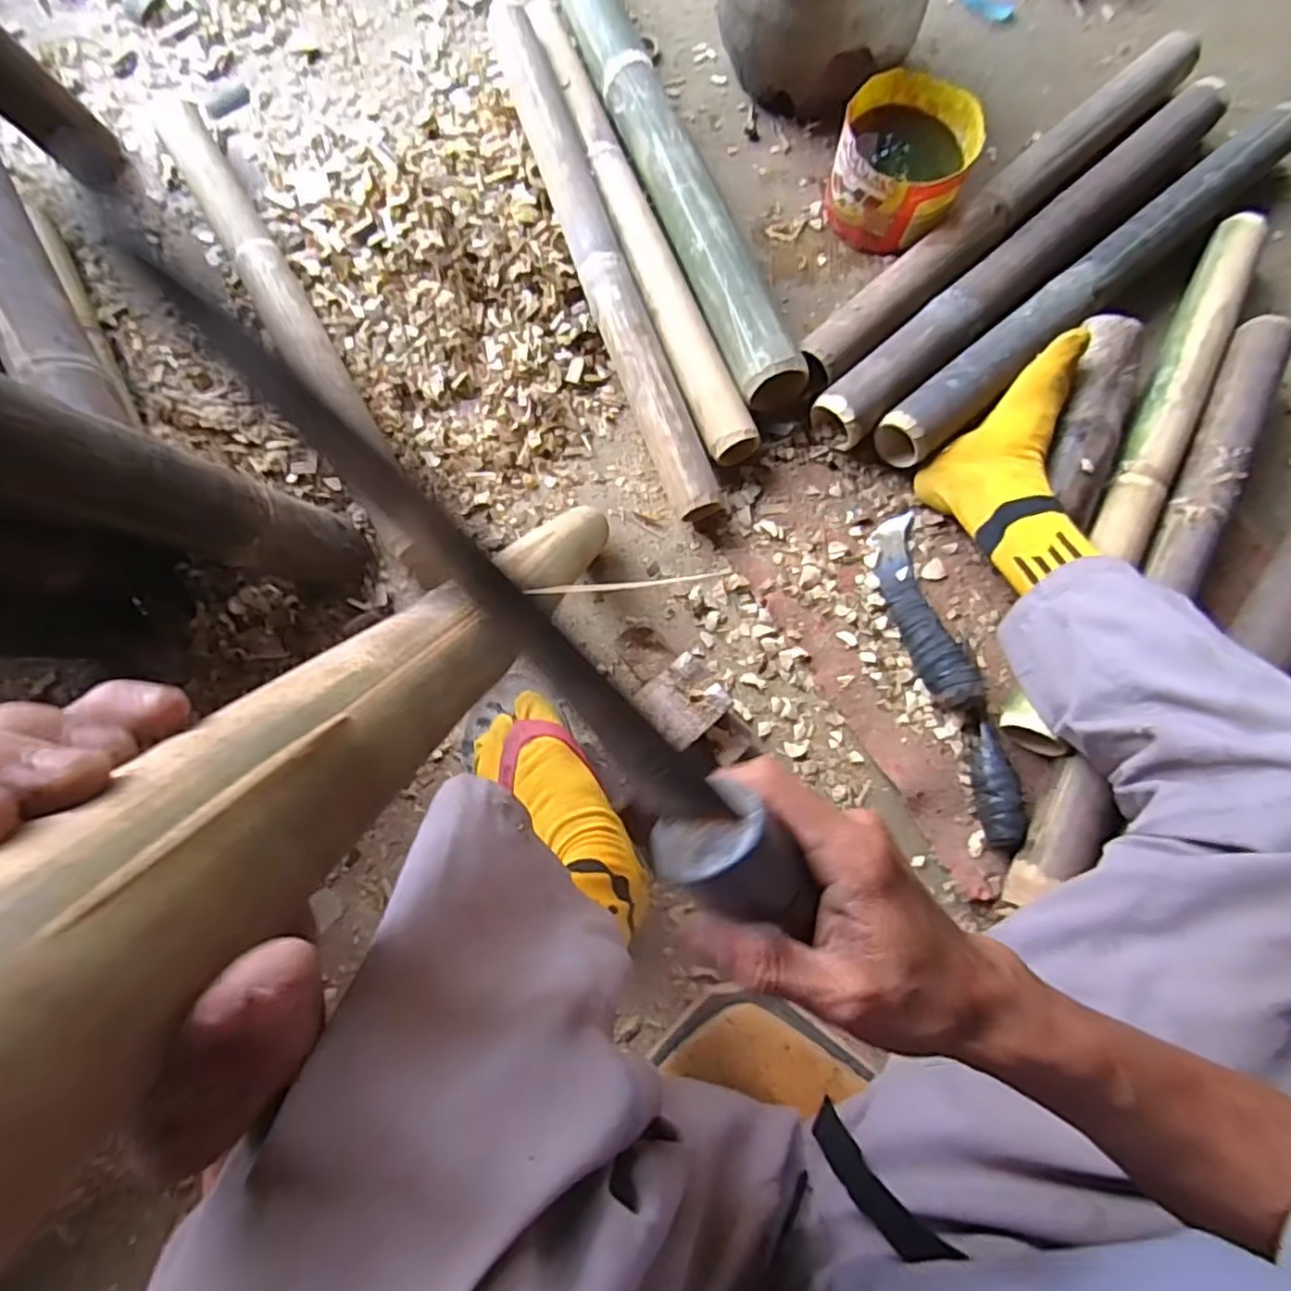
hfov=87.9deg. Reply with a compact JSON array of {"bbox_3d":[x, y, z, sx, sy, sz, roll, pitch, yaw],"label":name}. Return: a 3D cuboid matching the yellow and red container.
[{"bbox_3d":[0.290,-0.546,0.770,0.143,0.098,0.162,20,78,6],"label":"yellow and red container"}]

